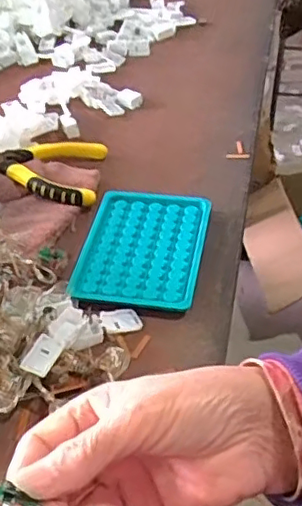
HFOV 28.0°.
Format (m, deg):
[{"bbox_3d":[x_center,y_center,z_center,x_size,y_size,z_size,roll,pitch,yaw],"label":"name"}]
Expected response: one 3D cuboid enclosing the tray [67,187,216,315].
[{"bbox_3d":[-0.006,-0.005,0.494,0.095,0.011,0.127,6,43,10],"label":"tray"}]

